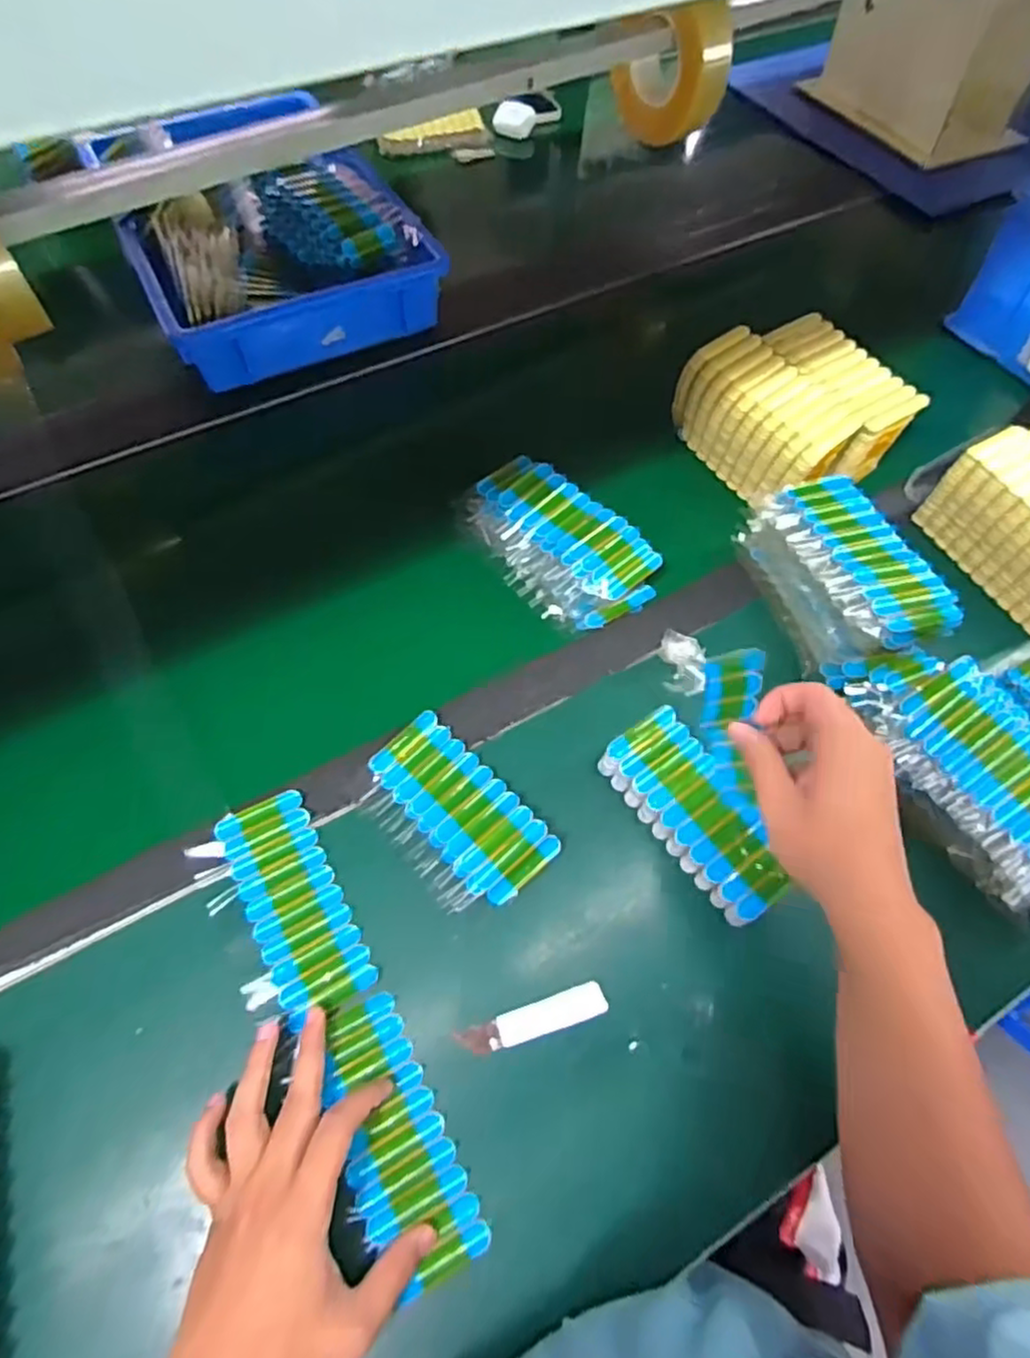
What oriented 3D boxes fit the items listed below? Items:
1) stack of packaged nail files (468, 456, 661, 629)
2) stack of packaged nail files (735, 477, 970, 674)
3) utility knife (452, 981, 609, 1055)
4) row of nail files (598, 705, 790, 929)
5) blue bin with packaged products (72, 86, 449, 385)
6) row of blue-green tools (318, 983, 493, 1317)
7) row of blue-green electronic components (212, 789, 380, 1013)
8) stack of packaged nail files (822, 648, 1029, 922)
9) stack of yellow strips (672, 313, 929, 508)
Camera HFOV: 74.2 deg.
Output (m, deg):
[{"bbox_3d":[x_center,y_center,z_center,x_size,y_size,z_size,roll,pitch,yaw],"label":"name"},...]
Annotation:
[{"bbox_3d":[0.037,-0.125,0.611,0.101,0.042,0.179,-37,71,-20],"label":"stack of packaged nail files"},{"bbox_3d":[0.273,-0.091,0.573,0.085,0.083,0.166,-14,65,-10],"label":"stack of packaged nail files"},{"bbox_3d":[0.013,0.228,0.453,0.098,0.006,0.021,-15,65,-11],"label":"utility knife"},{"bbox_3d":[0.135,0.101,0.506,0.062,0.038,0.152,-31,69,-17],"label":"row of nail files"},{"bbox_3d":[-0.290,-0.515,0.772,0.290,0.082,0.386,-27,65,-14],"label":"blue bin with packaged products"},{"bbox_3d":[-0.074,0.281,0.420,0.058,0.009,0.156,-23,67,-14],"label":"row of blue-green tools"},{"bbox_3d":[-0.155,0.155,0.476,0.062,0.007,0.150,-26,67,-15],"label":"row of blue-green electronic components"},{"bbox_3d":[0.326,0.066,0.503,0.103,0.078,0.218,-20,64,-11],"label":"stack of packaged nail files"},{"bbox_3d":[0.274,-0.264,0.672,0.165,0.087,0.164,-29,68,-17],"label":"stack of yellow strips"}]

